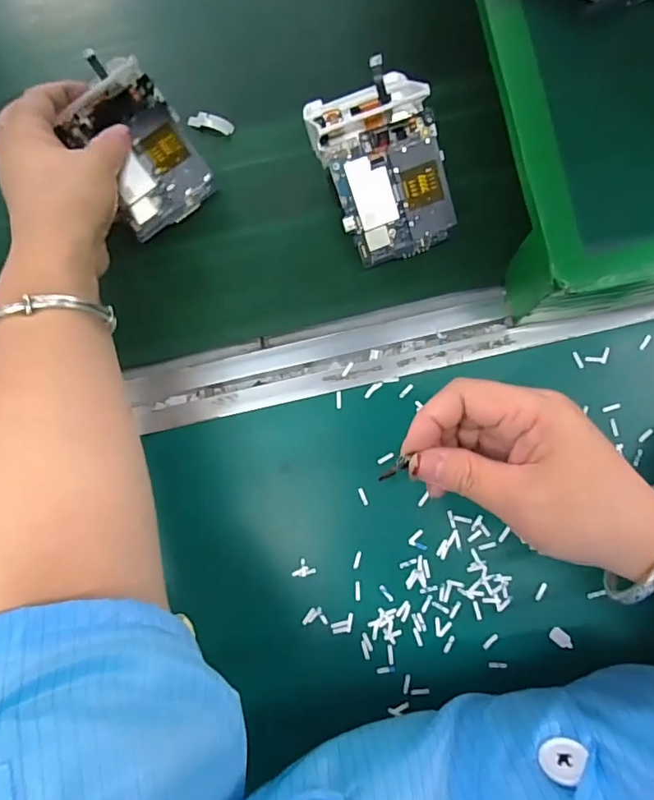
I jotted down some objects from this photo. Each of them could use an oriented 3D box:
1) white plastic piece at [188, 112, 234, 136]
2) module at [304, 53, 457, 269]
[{"bbox_3d":[-0.086,-0.206,0.379,0.035,0.004,0.013,18,83,5],"label":"white plastic piece"},{"bbox_3d":[0.037,-0.153,0.338,0.074,0.027,0.114,-18,103,3],"label":"module"}]

